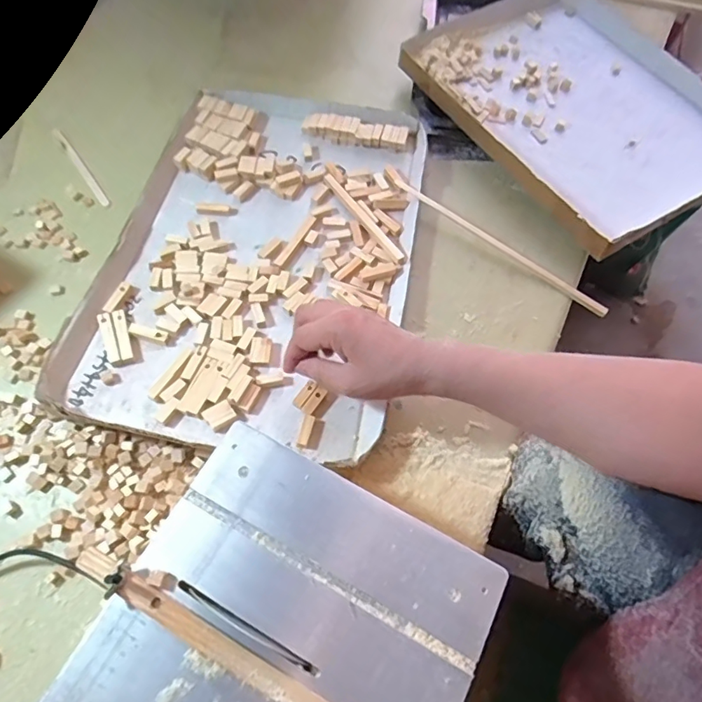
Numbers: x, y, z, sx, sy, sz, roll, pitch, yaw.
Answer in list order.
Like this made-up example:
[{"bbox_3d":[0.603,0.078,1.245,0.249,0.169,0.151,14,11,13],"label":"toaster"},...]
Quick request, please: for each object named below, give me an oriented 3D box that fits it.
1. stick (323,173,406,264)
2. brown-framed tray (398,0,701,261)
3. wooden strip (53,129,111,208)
[{"bbox_3d":[0.013,-0.159,0.575,0.015,0.011,0.157,-30,69,-15],"label":"stick"},{"bbox_3d":[0.300,-0.342,0.664,0.342,0.048,0.437,-30,69,-15],"label":"brown-framed tray"},{"bbox_3d":[-0.340,-0.232,0.617,0.010,0.004,0.151,-32,71,-22],"label":"wooden strip"}]

